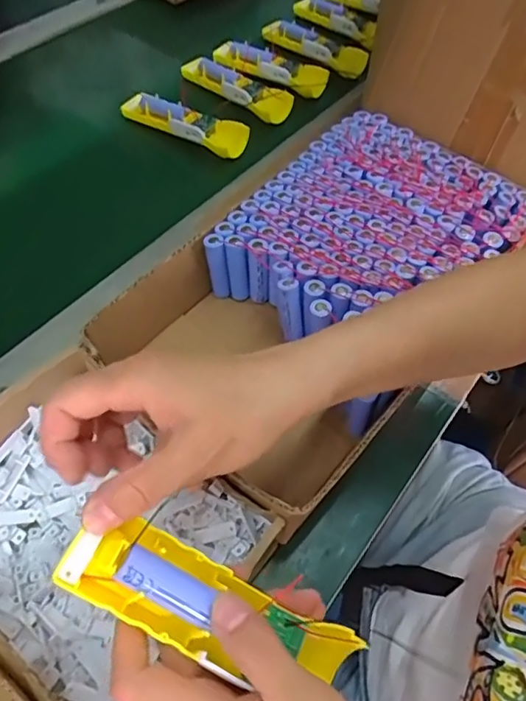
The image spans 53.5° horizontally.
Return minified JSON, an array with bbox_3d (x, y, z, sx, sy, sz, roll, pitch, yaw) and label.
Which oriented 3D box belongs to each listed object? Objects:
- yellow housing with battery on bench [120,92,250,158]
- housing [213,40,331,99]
[{"bbox_3d":[-0.095,-0.269,0.627,0.156,0.032,0.042,22,59,10],"label":"yellow housing with battery on bench"},{"bbox_3d":[0.010,-0.375,0.684,0.163,0.026,0.046,26,60,12],"label":"housing"}]

